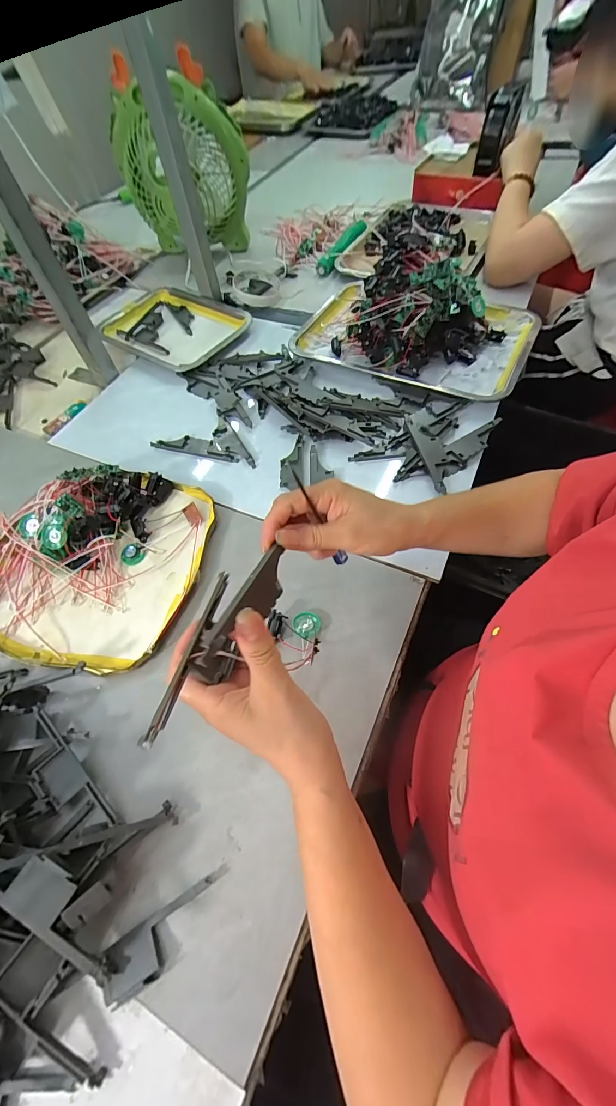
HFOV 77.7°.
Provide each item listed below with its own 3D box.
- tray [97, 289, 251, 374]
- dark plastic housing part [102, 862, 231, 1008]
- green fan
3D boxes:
[{"bbox_3d":[-0.251,-0.414,0.700,0.266,0.019,0.193,27,66,18],"label":"tray"},{"bbox_3d":[-0.101,0.283,0.285,0.098,0.008,0.033,-28,46,-15],"label":"dark plastic housing part"},{"bbox_3d":[-0.231,-0.715,0.724,0.230,0.268,0.147,-14,60,-4],"label":"green fan"}]

